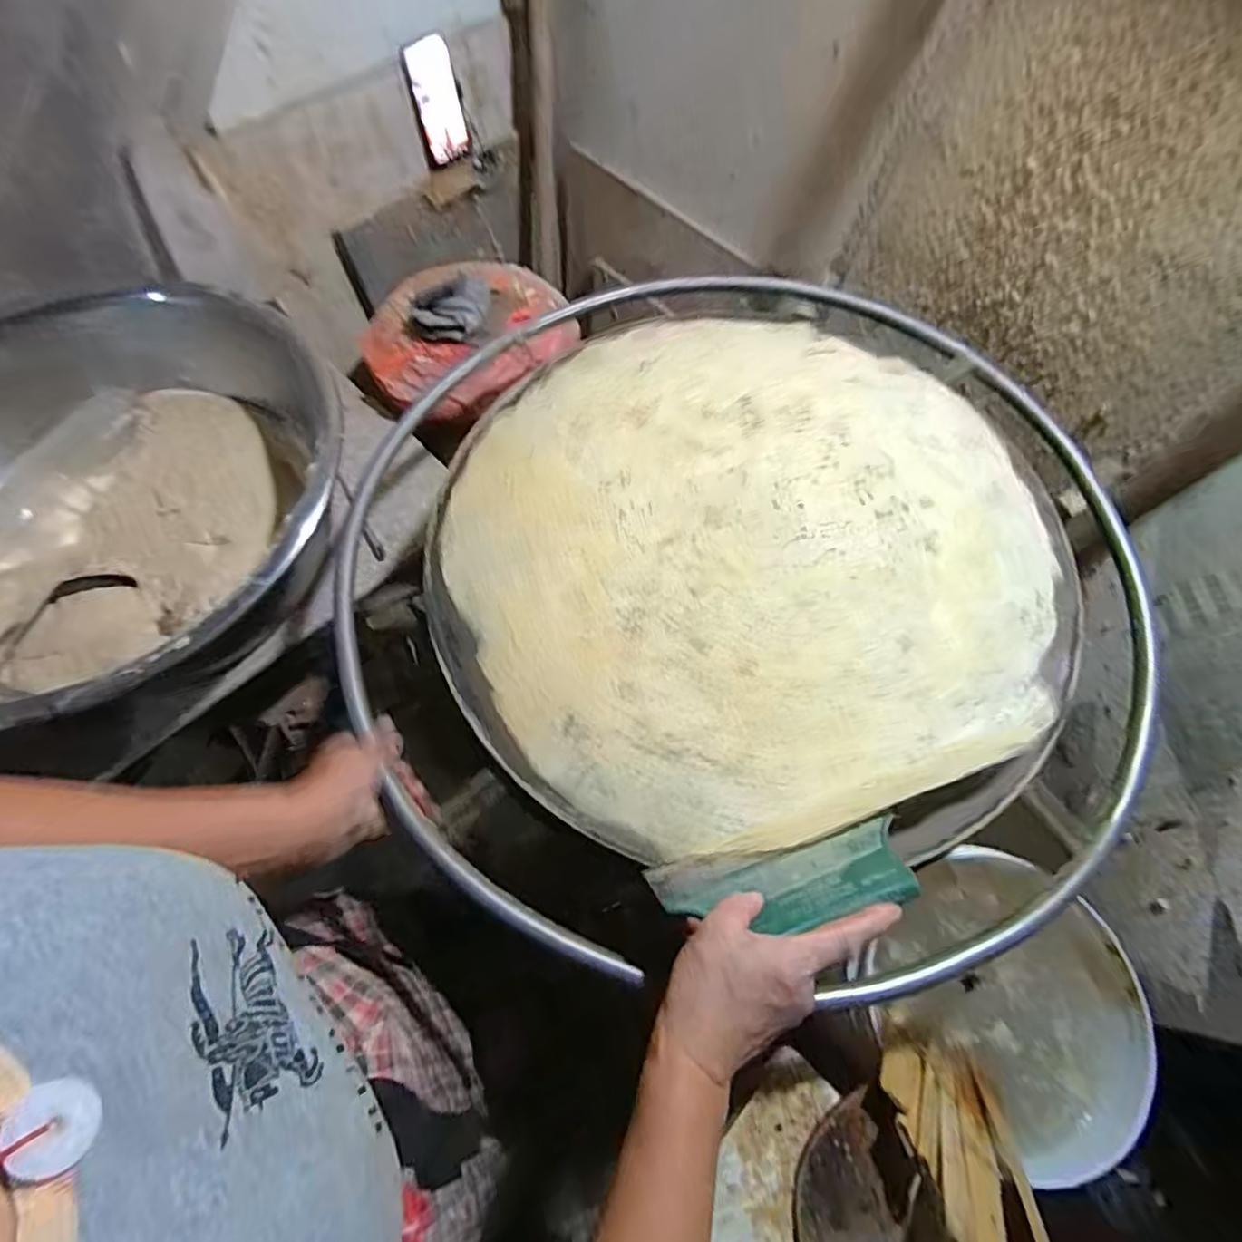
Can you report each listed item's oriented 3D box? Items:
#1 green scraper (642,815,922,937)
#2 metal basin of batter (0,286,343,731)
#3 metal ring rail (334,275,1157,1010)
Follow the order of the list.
[{"bbox_3d":[0.109,0.188,0.423,0.179,0.092,0.008,-17,98,7],"label":"green scraper"},{"bbox_3d":[-0.633,-0.134,0.729,0.557,0.184,0.571,0,64,-1],"label":"metal basin of batter"},{"bbox_3d":[0.136,-0.078,0.632,0.841,0.058,0.826,0,67,0],"label":"metal ring rail"}]

